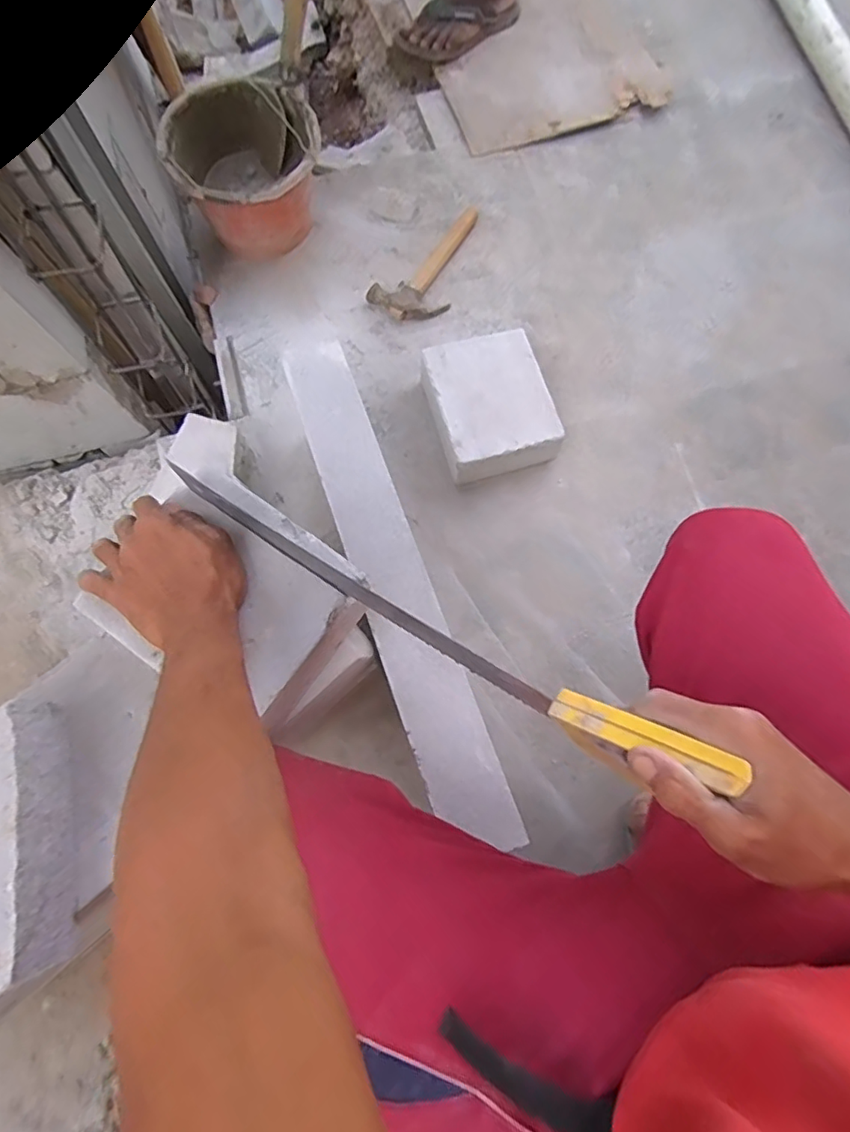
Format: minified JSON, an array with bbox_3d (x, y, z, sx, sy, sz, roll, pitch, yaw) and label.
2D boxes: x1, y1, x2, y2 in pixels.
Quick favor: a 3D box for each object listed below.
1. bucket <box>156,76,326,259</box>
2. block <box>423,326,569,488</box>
[{"bbox_3d":[-0.276,-0.621,0.926,0.222,0.166,0.244,0,79,-2],"label":"bucket"},{"bbox_3d":[0.098,-0.233,0.848,0.162,0.083,0.211,-16,80,-5],"label":"block"}]

